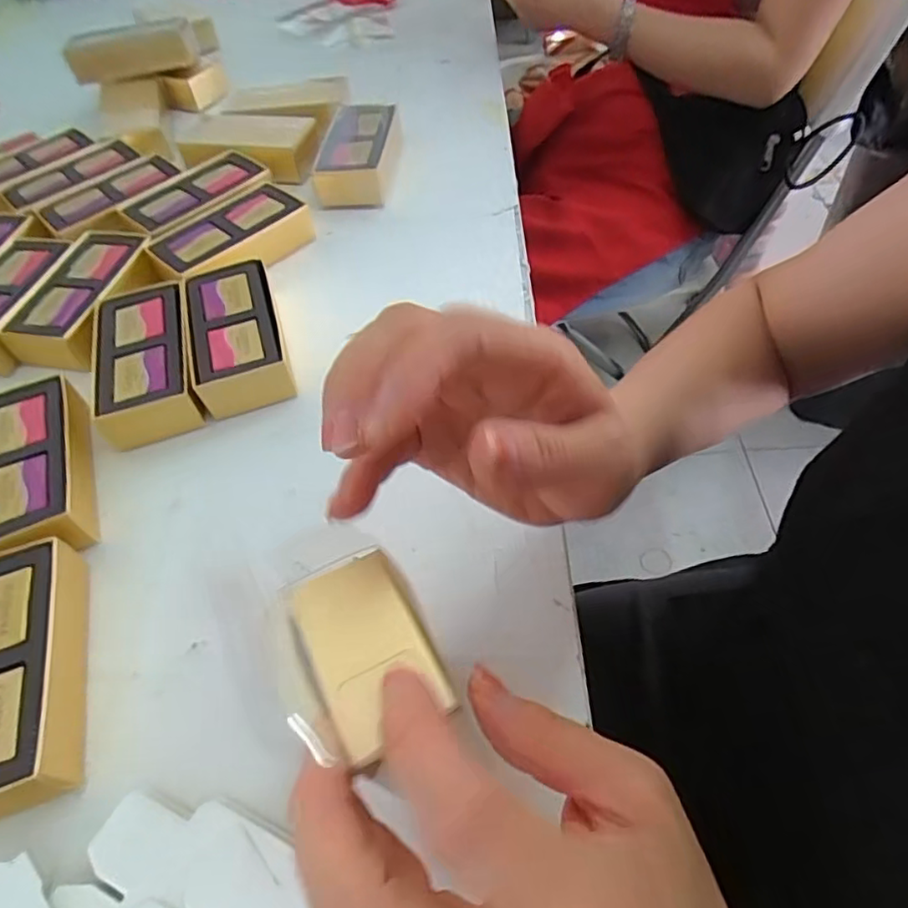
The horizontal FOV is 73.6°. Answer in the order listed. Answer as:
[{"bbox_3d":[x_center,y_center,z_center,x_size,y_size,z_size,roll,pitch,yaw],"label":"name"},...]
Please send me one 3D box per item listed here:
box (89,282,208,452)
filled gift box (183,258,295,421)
[{"bbox_3d":[-0.202,-0.063,0.400,0.055,0.031,0.116,-18,54,-8],"label":"box"},{"bbox_3d":[-0.147,-0.080,0.413,0.058,0.033,0.116,-18,54,-8],"label":"filled gift box"}]

